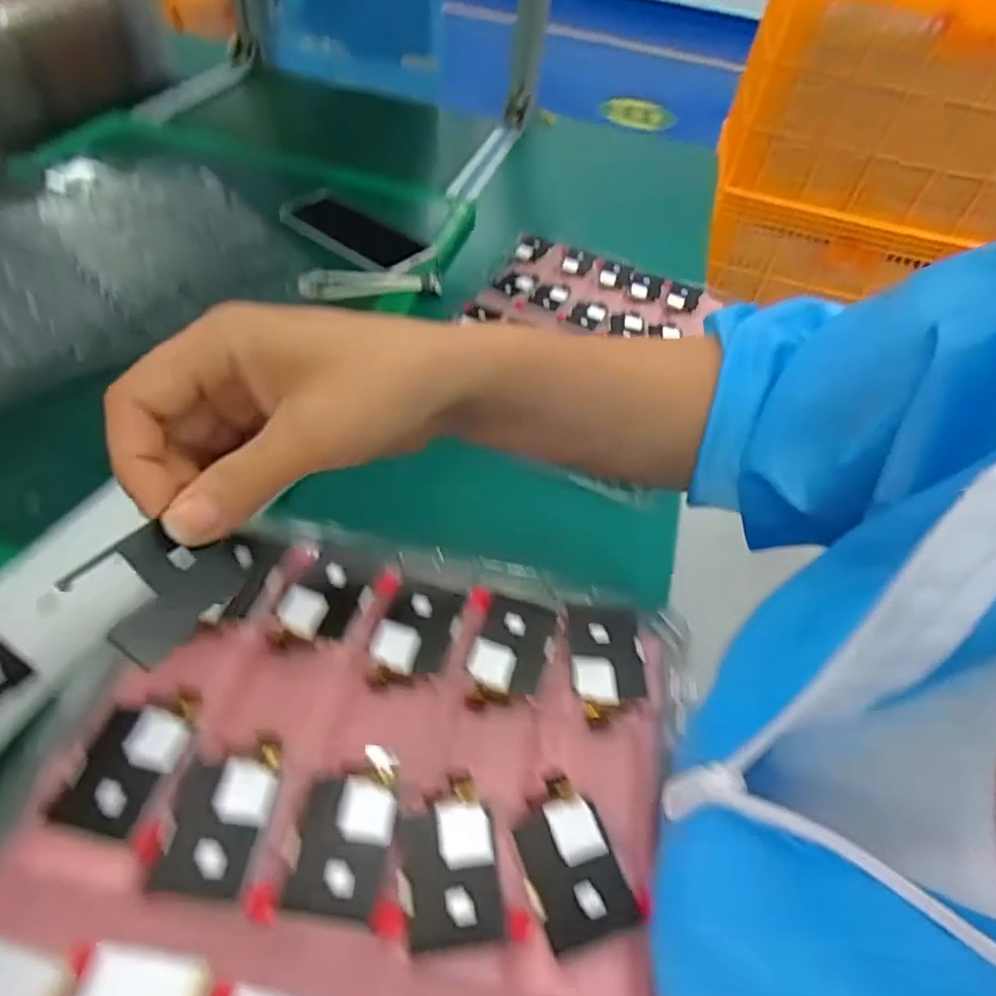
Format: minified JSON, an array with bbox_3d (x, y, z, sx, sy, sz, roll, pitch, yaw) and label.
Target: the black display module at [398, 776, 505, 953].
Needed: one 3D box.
[{"bbox_3d":[-0.018,0.130,0.234,0.033,0.004,0.052,-3,50,-11],"label":"black display module"}]

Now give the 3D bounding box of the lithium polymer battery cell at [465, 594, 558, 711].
[{"bbox_3d":[0.006,0.070,0.290,0.034,0.008,0.054,16,49,6],"label":"lithium polymer battery cell"}]

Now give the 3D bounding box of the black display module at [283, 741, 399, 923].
[{"bbox_3d":[-0.057,0.120,0.237,0.035,0.004,0.056,8,48,-2],"label":"black display module"}]

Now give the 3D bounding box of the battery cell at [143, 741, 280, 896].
[{"bbox_3d":[-0.100,0.114,0.234,0.033,0.004,0.049,6,48,-3],"label":"battery cell"}]

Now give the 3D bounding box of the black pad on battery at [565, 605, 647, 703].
[{"bbox_3d":[0.050,0.071,0.299,0.035,0.007,0.048,3,49,-5],"label":"black pad on battery"}]

